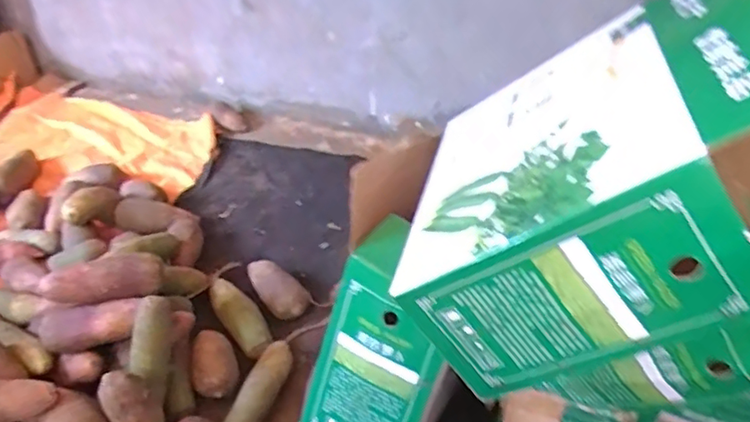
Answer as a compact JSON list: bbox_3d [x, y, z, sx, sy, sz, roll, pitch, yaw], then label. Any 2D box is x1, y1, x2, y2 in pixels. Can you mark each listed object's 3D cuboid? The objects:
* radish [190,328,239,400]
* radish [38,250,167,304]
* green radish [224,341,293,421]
[{"bbox_3d":[-0.268,0.240,0.968,0.071,0.058,0.118,-14,40,-15],"label":"radish"},{"bbox_3d":[-0.422,0.106,0.913,0.173,0.055,0.053,-8,38,-7],"label":"radish"},{"bbox_3d":[-0.182,0.291,0.937,0.054,0.043,0.201,10,40,16],"label":"green radish"}]

